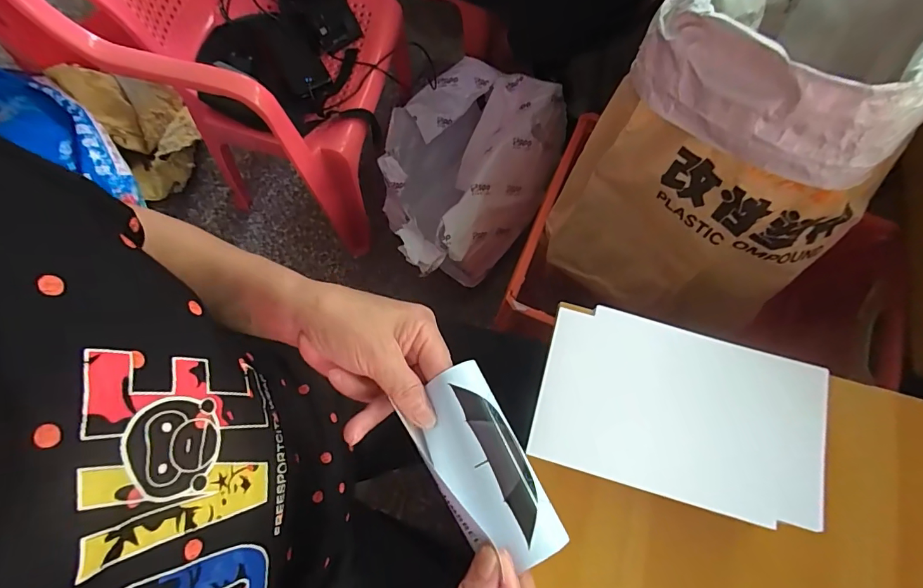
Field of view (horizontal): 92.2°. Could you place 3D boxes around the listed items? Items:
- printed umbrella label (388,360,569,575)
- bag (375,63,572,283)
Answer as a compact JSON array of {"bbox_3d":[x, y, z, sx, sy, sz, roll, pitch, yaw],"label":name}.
[{"bbox_3d":[0.011,0.104,0.267,0.056,0.015,0.114,-28,69,-9],"label":"printed umbrella label"},{"bbox_3d":[-0.014,-0.249,1.004,0.369,0.299,0.485,24,74,6],"label":"bag"}]

